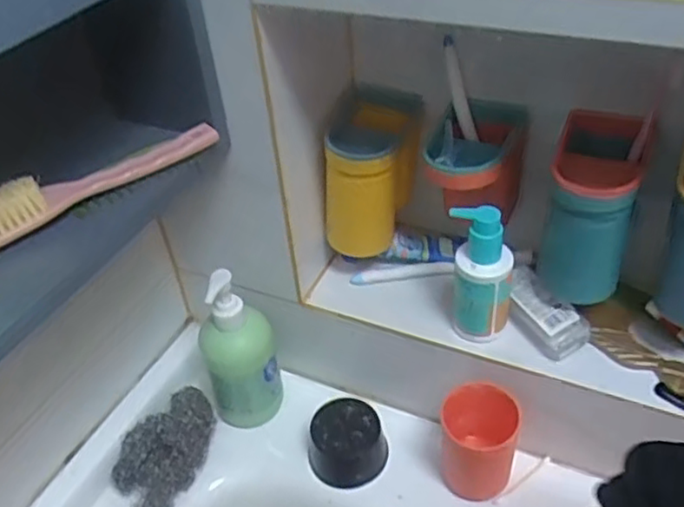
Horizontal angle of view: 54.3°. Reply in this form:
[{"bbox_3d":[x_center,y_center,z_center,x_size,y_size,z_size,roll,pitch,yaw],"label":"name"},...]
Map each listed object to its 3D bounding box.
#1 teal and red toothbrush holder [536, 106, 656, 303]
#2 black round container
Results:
[{"bbox_3d":[0.211,-0.038,0.567,0.069,0.122,0.111,12,43,19],"label":"teal and red toothbrush holder"},{"bbox_3d":[0.002,0.182,0.647,0.070,0.043,0.073,-3,40,3],"label":"black round container"}]

